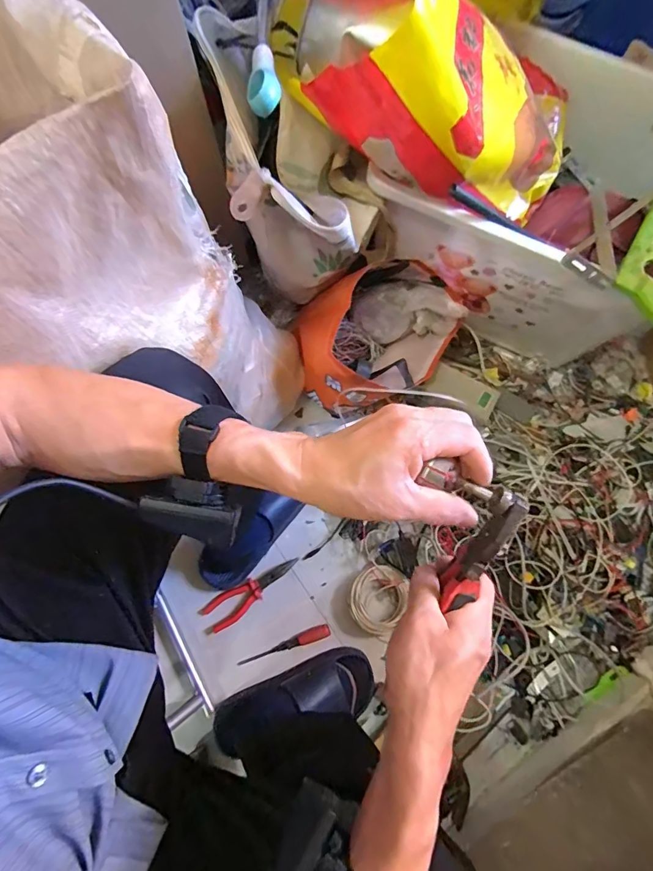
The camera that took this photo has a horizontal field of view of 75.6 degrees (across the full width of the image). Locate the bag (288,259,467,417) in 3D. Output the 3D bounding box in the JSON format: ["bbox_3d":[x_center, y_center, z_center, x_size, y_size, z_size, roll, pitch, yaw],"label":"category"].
[{"bbox_3d":[0.091,-0.175,0.726,0.289,0.179,0.203,-37,80,-8],"label":"bag"}]

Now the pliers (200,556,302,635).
[{"bbox_3d":[-0.129,0.280,0.749,0.185,0.014,0.052,-29,79,-7],"label":"pliers"}]

